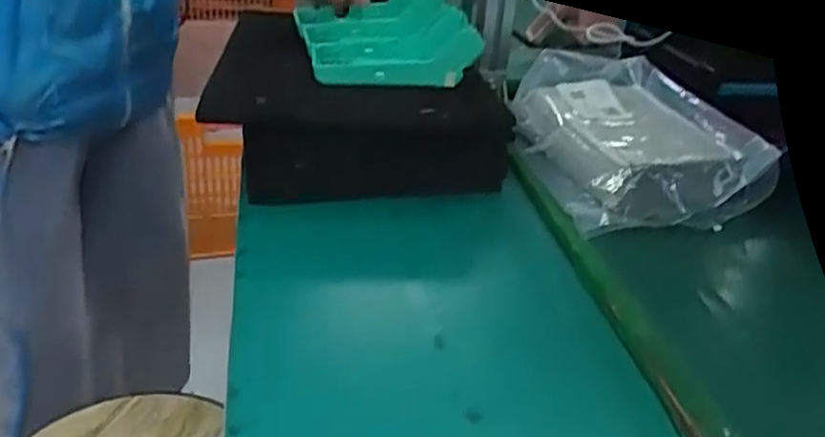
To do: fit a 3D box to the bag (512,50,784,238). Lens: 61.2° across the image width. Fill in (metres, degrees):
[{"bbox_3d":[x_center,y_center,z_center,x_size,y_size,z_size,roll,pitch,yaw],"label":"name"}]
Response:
[{"bbox_3d":[0.218,-0.092,0.732,0.207,0.062,0.284,-1,34,-12],"label":"bag"}]

